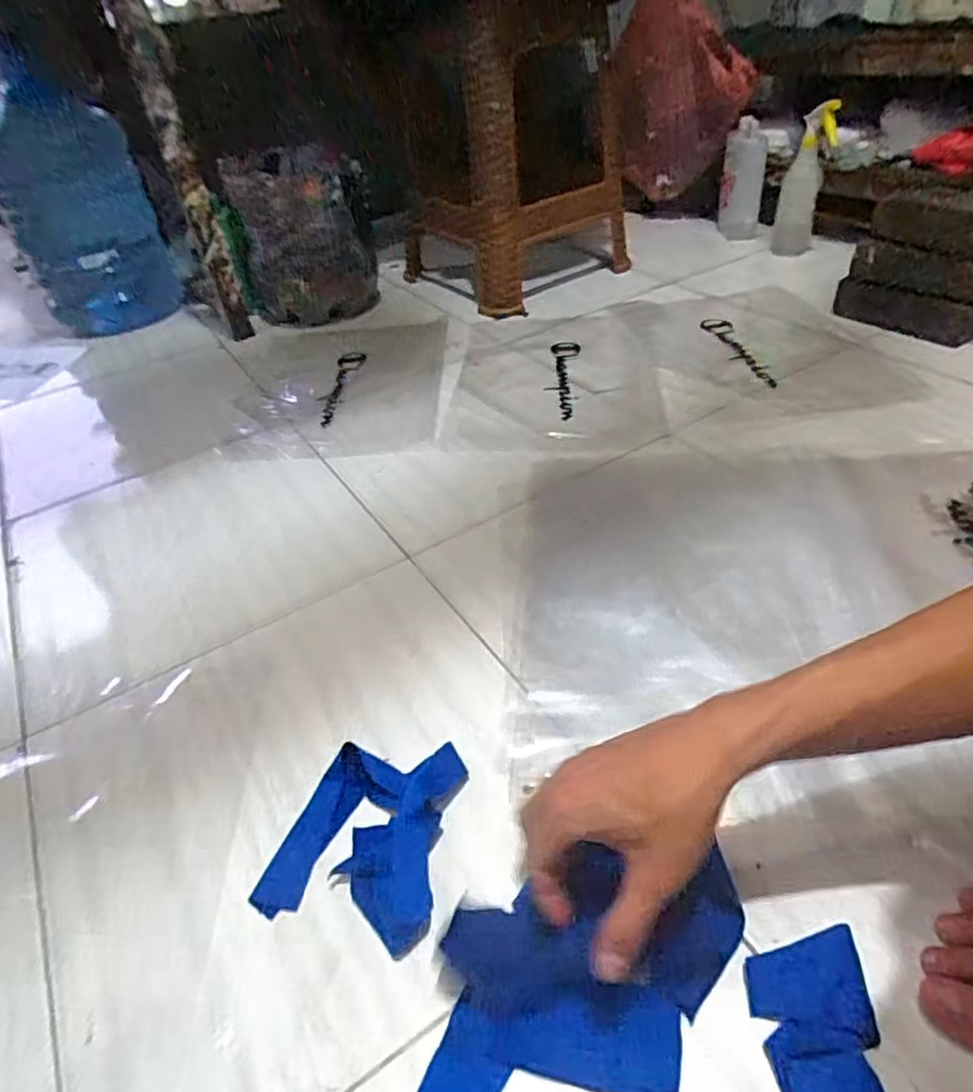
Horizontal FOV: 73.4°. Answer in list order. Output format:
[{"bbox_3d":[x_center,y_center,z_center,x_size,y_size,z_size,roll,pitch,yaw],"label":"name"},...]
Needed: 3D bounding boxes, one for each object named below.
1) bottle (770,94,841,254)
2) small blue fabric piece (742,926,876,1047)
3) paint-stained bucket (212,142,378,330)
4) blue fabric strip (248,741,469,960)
[{"bbox_3d":[0.586,-0.670,1.206,0.081,0.242,0.059,17,47,25],"label":"bottle"},{"bbox_3d":[0.196,0.265,0.401,0.069,0.004,0.058,-1,42,7],"label":"small blue fabric piece"},{"bbox_3d":[-0.345,-0.590,1.246,0.245,0.269,0.197,-12,42,-6],"label":"paint-stained bucket"},{"bbox_3d":[-0.086,0.208,0.488,0.120,0.018,0.143,8,44,16],"label":"blue fabric strip"}]

